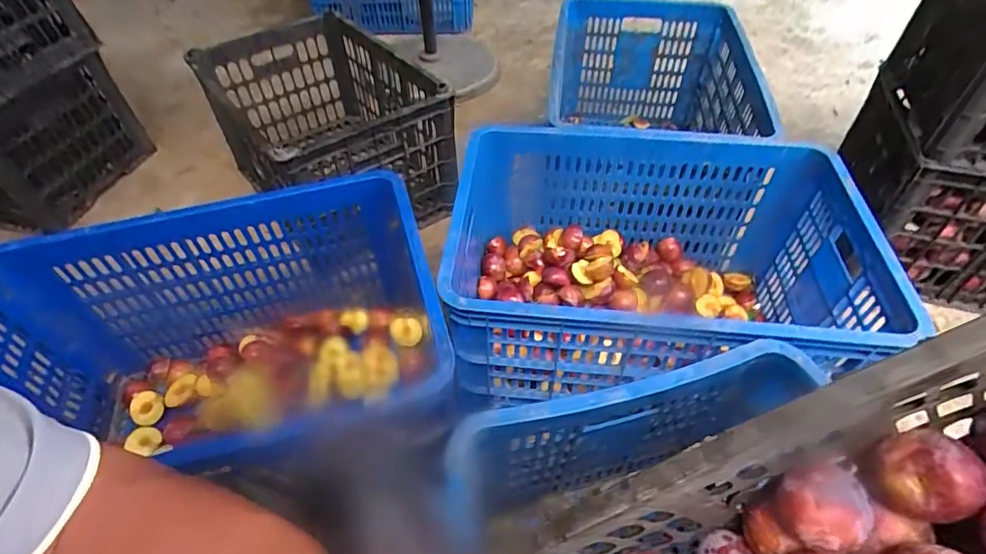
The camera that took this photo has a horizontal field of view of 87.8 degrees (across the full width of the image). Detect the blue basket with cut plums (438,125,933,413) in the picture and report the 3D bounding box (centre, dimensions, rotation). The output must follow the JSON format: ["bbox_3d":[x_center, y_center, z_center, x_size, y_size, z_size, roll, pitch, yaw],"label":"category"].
[{"bbox_3d":[0.227,-0.008,0.777,0.566,0.255,0.384,2,48,-2],"label":"blue basket with cut plums"}]

